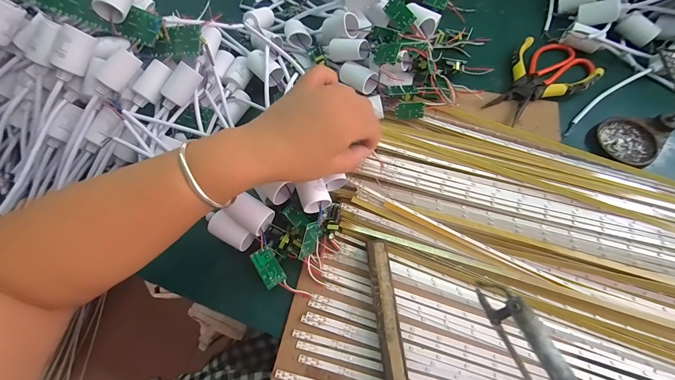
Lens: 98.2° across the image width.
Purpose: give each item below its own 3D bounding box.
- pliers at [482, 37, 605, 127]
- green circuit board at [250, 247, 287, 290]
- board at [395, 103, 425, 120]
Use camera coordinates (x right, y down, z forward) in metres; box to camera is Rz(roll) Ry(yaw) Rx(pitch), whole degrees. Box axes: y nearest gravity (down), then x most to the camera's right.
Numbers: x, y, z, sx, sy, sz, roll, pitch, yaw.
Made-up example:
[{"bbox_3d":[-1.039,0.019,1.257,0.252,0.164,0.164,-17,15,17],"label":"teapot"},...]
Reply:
[{"bbox_3d":[0.255,-0.140,0.380,0.127,0.018,0.101,-38,70,-12],"label":"pliers"},{"bbox_3d":[-0.069,0.077,0.292,0.021,0.006,0.038,-29,87,-21],"label":"green circuit board"},{"bbox_3d":[0.088,-0.096,0.356,0.034,0.019,0.004,1,32,4],"label":"board"}]

